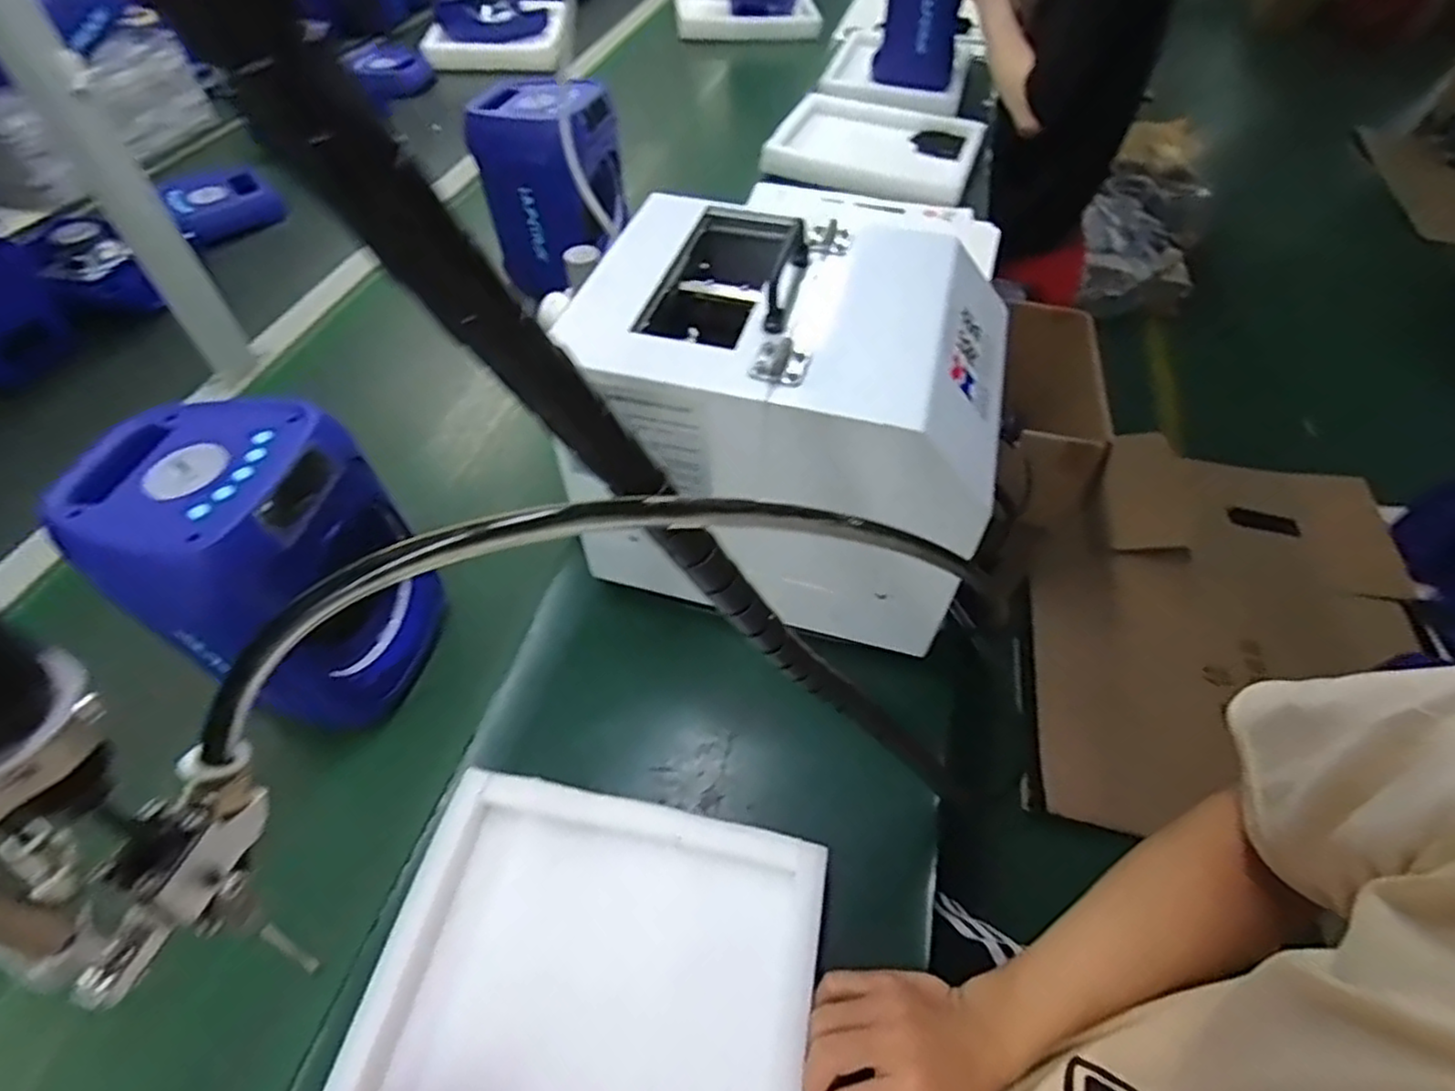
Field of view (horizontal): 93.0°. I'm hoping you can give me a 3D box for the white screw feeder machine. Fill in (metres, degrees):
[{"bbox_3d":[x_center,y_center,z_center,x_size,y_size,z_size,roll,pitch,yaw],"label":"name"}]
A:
[{"bbox_3d":[0.051,-0.109,0.609,0.320,0.251,0.241,13,53,8],"label":"white screw feeder machine"}]

